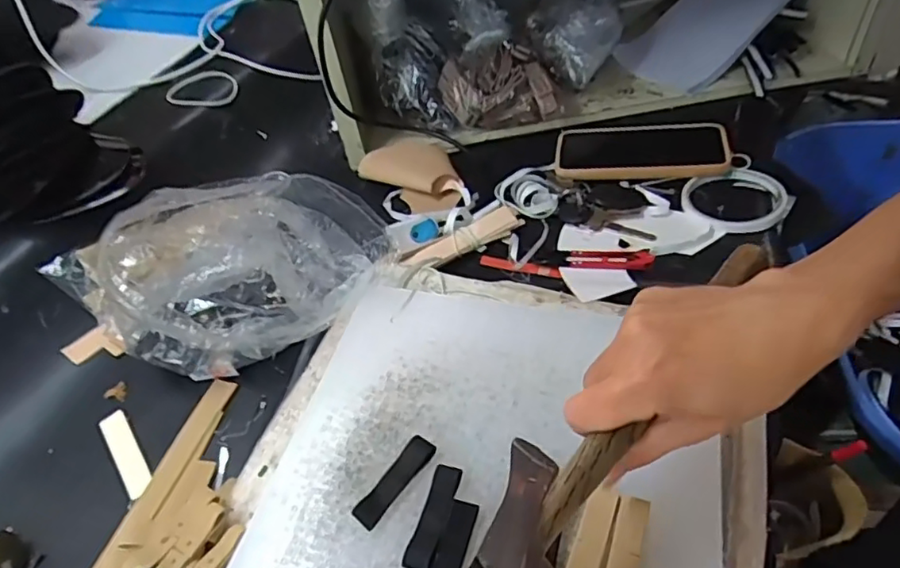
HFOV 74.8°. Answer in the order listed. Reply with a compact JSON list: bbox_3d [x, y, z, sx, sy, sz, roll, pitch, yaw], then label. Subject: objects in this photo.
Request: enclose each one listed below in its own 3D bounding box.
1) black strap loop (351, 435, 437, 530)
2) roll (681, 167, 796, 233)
[{"bbox_3d":[-0.033,0.117,0.351,0.018,0.008,0.060,27,57,30],"label":"black strap loop"},{"bbox_3d":[0.260,-0.079,0.536,0.086,0.022,0.095,27,57,30],"label":"roll"}]

